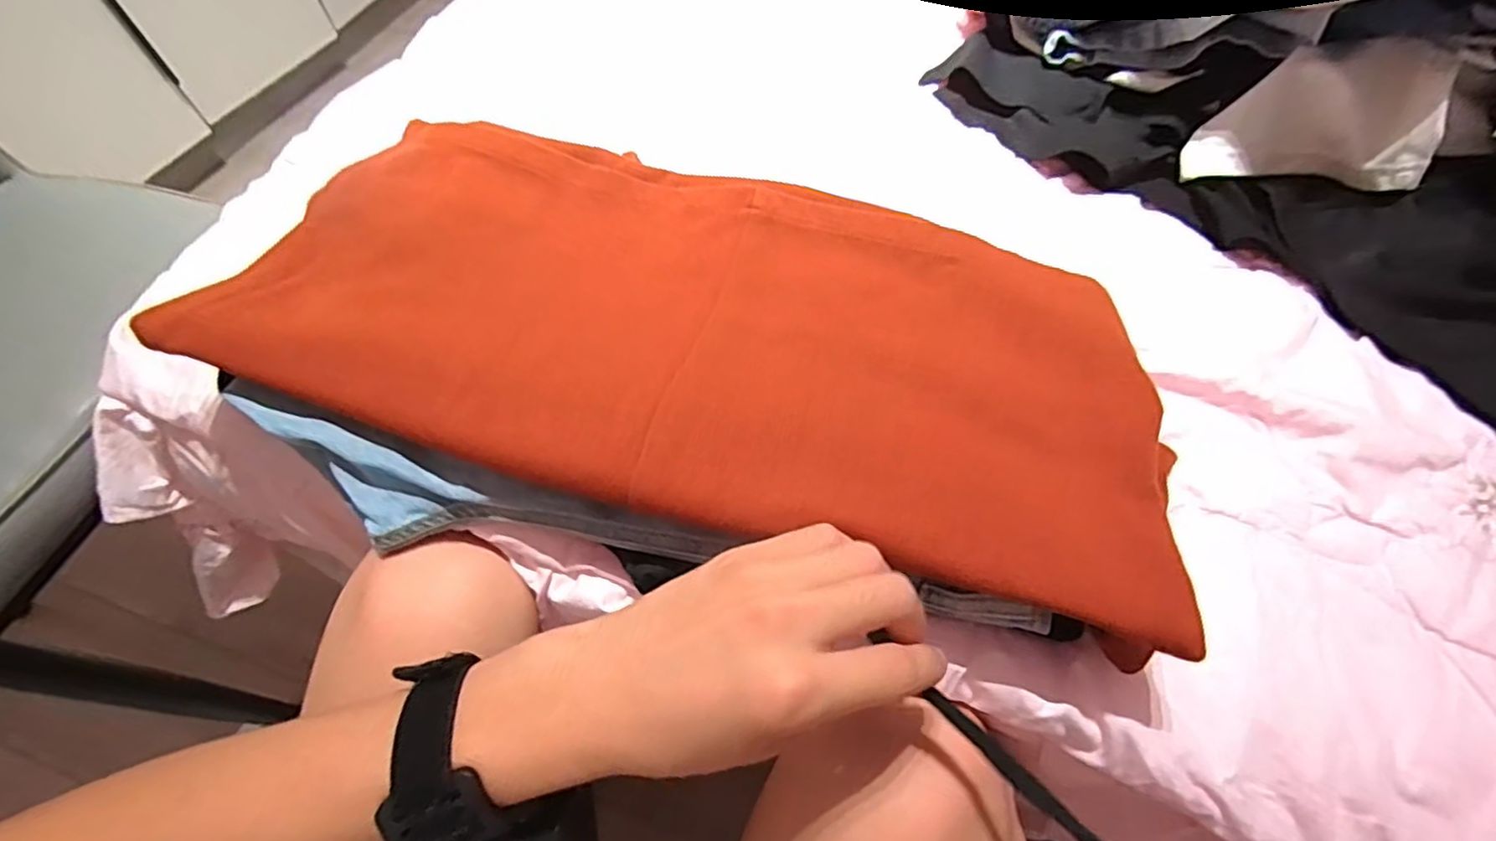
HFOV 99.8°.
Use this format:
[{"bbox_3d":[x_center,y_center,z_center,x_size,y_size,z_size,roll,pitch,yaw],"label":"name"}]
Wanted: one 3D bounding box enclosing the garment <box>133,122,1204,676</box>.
[{"bbox_3d":[-0.035,-0.060,0.355,0.506,0.037,0.229,14,61,11],"label":"garment"}]

